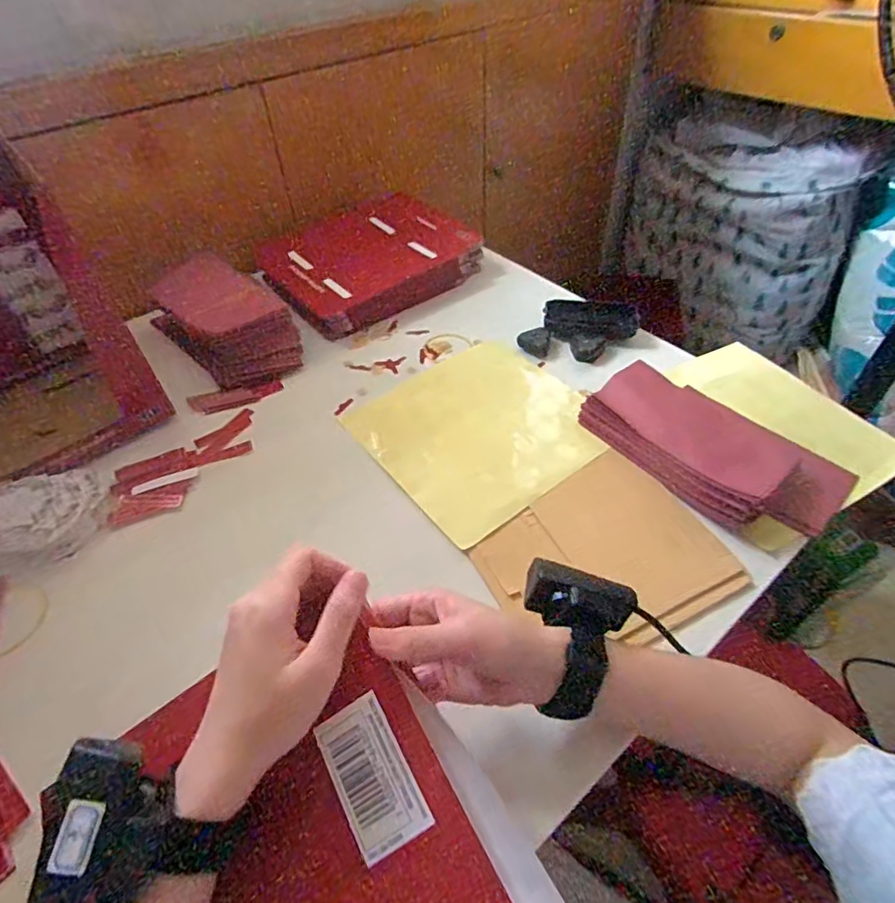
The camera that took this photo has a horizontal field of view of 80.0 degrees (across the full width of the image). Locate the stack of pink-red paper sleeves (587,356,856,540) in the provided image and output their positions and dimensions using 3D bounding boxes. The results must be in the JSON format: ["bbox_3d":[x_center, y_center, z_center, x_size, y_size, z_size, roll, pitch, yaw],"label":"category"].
[{"bbox_3d":[0.258,-0.011,0.513,0.138,0.045,0.219,-33,53,-25],"label":"stack of pink-red paper sleeves"}]

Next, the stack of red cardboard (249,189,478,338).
[{"bbox_3d":[-0.115,-0.273,0.759,0.291,0.060,0.225,-31,52,-24],"label":"stack of red cardboard"}]

